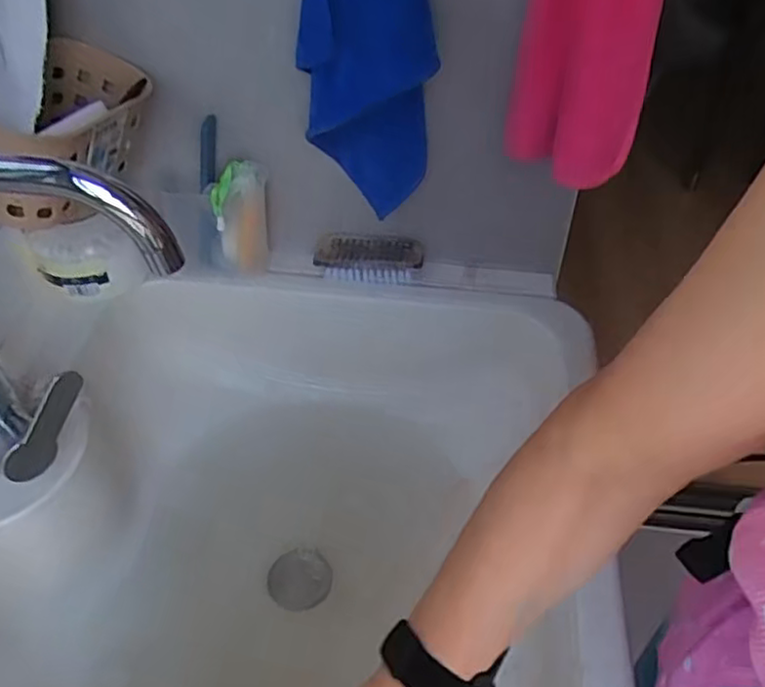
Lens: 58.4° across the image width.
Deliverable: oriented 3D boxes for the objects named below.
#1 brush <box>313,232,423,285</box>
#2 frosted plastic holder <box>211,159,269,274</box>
[{"bbox_3d":[-0.017,-0.103,0.818,0.126,0.039,0.063,4,46,3],"label":"brush"},{"bbox_3d":[-0.156,-0.142,0.775,0.059,0.133,0.041,-10,46,-10],"label":"frosted plastic holder"}]

